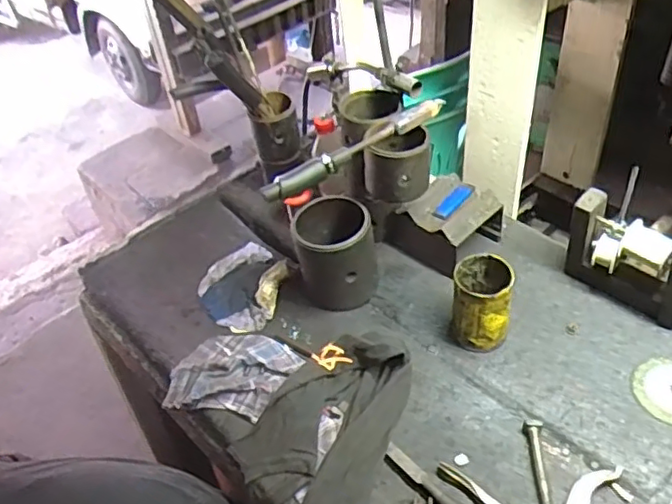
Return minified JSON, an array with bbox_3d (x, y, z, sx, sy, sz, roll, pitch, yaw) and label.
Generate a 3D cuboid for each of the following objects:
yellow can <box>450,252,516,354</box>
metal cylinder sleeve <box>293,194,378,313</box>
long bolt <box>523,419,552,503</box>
[{"bbox_3d":[0.195,0.071,0.829,0.077,0.116,0.081,9,44,18],"label":"yellow can"},{"bbox_3d":[0.001,-0.003,0.908,0.115,0.112,0.128,-7,42,0],"label":"metal cylinder sleeve"},{"bbox_3d":[0.232,0.245,0.711,0.020,0.018,0.115,-1,42,8],"label":"long bolt"}]

